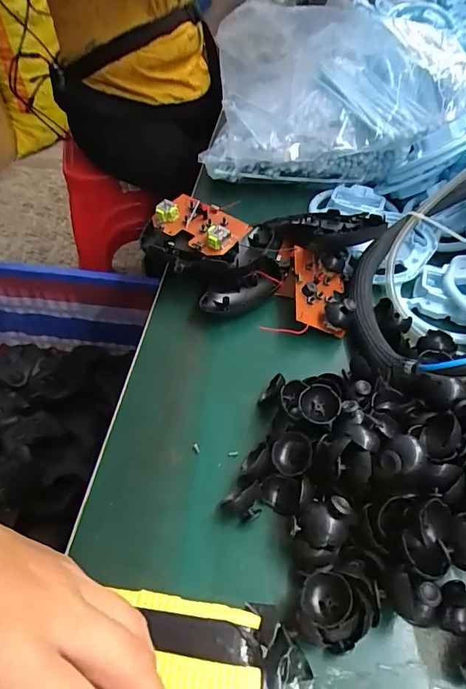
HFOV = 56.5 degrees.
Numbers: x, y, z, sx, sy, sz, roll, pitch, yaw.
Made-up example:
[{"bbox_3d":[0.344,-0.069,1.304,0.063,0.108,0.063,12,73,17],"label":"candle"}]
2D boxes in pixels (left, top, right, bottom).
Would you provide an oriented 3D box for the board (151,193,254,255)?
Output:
[{"bbox_3d":[-0.033,-0.119,0.423,0.084,0.025,0.056,33,57,25],"label":"board"}]

